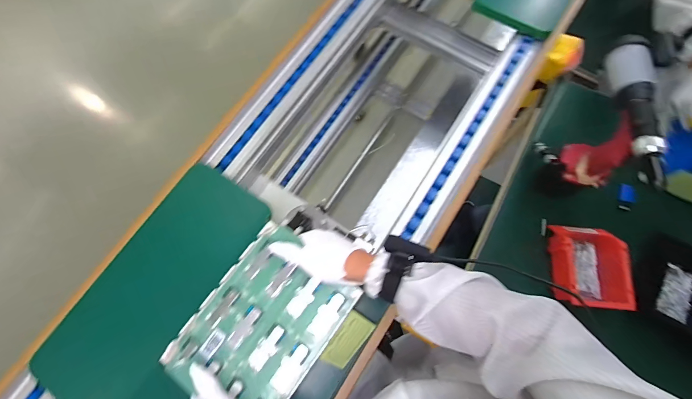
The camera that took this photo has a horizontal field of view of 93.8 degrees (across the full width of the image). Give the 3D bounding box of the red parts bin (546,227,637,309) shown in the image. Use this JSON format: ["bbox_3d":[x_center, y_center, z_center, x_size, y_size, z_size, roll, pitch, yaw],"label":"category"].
[{"bbox_3d":[0.453,0.126,0.615,0.112,0.079,0.149,6,73,2],"label":"red parts bin"}]

